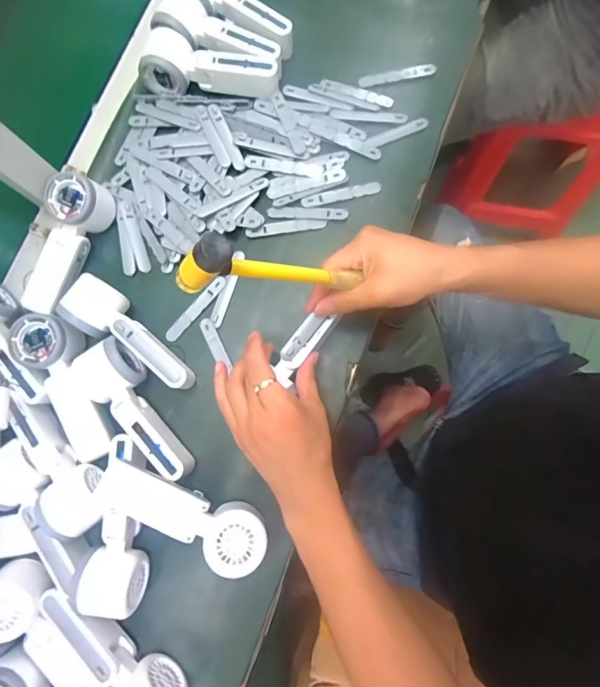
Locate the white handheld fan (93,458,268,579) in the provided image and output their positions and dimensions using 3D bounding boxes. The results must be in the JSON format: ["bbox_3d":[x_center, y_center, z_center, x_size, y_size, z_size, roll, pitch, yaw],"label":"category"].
[{"bbox_3d":[-0.111,0.164,0.384,0.167,0.039,0.054,23,82,7],"label":"white handheld fan"}]

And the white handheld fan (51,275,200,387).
[{"bbox_3d":[-0.178,-0.012,0.436,0.157,0.053,0.057,30,83,8],"label":"white handheld fan"}]

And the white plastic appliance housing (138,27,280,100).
[{"bbox_3d":[-0.110,-0.339,0.488,0.168,0.041,0.053,9,80,5],"label":"white plastic appliance housing"}]

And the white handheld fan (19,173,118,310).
[{"bbox_3d":[-0.276,-0.118,0.454,0.063,0.040,0.164,16,81,6],"label":"white handheld fan"}]

